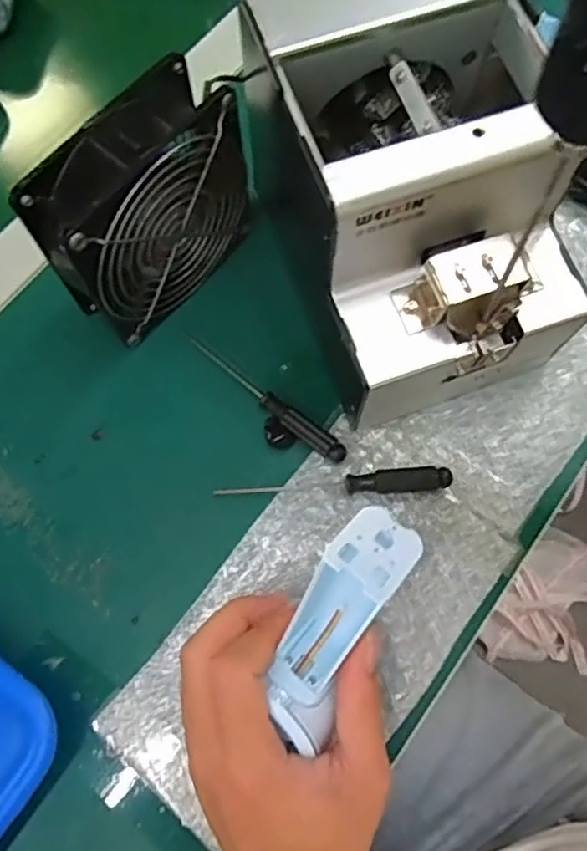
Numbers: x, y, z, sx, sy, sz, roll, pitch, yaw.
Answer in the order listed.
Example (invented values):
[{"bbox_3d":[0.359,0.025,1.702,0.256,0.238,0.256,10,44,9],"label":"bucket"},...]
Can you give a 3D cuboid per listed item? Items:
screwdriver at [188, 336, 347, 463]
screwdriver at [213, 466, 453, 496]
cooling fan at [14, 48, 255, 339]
[{"bbox_3d":[-0.016,-0.018,0.380,0.118,0.009,0.016,39,76,13],"label":"screwdriver"},{"bbox_3d":[0.022,0.032,0.360,0.131,0.014,0.012,-1,71,1],"label":"screwdriver"},{"bbox_3d":[-0.080,-0.115,0.357,0.048,0.122,0.122,37,76,12],"label":"cooling fan"}]

